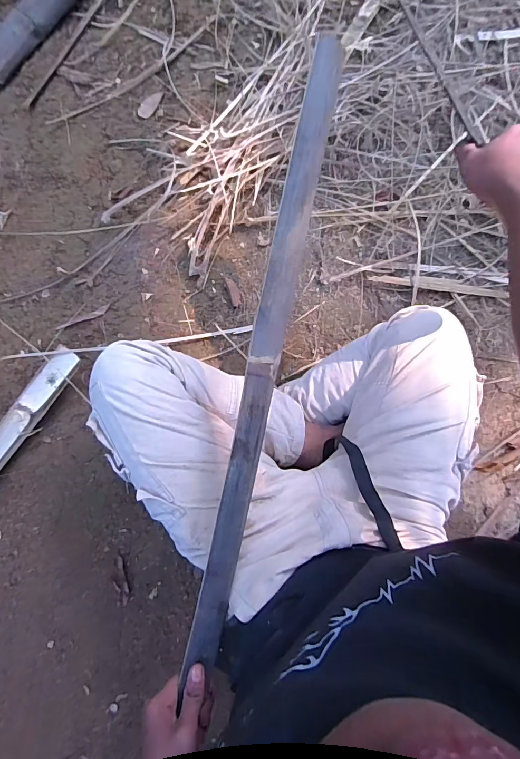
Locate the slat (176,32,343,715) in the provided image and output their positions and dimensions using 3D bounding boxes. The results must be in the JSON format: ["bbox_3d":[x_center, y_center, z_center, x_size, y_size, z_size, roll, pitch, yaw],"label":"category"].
[{"bbox_3d":[0.007,-0.030,0.455,0.042,0.010,0.736,12,90,-24],"label":"slat"}]

